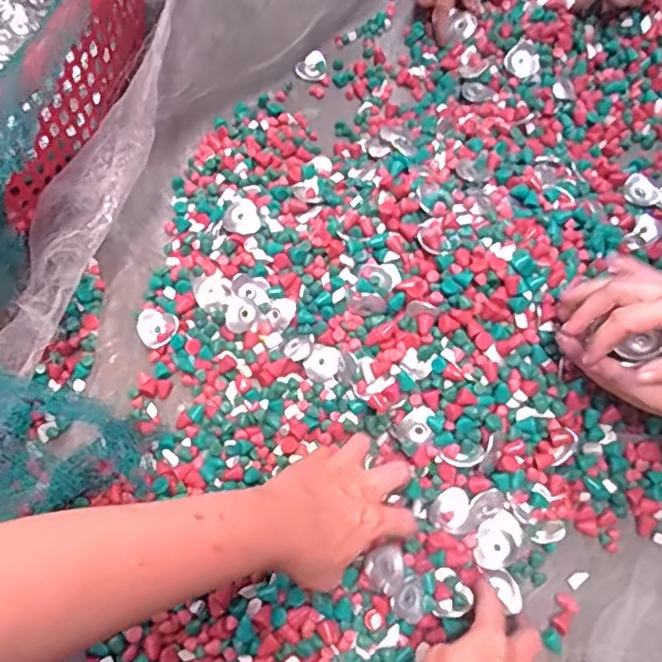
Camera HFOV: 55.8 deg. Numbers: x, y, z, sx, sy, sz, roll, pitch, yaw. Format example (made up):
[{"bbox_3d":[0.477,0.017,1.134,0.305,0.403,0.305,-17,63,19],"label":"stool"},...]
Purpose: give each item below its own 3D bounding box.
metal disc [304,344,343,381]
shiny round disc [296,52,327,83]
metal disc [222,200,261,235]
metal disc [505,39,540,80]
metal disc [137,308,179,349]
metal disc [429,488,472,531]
[{"bbox_3d":[-0.006,0.030,0.561,0.032,0.011,0.033,27,84,21],"label":"metal disc"},{"bbox_3d":[-0.018,-0.293,0.695,0.030,0.006,0.037,42,74,14],"label":"shiny round disc"},{"bbox_3d":[-0.086,-0.108,0.597,0.034,0.007,0.036,0,69,0],"label":"metal disc"},{"bbox_3d":[0.206,-0.291,0.673,0.034,0.004,0.038,-41,81,10],"label":"metal disc"},{"bbox_3d":[-0.158,-0.001,0.568,0.035,0.004,0.033,1,85,-6],"label":"metal disc"},{"bbox_3d":[0.098,0.144,0.508,0.034,0.006,0.028,-37,72,-15],"label":"metal disc"}]

